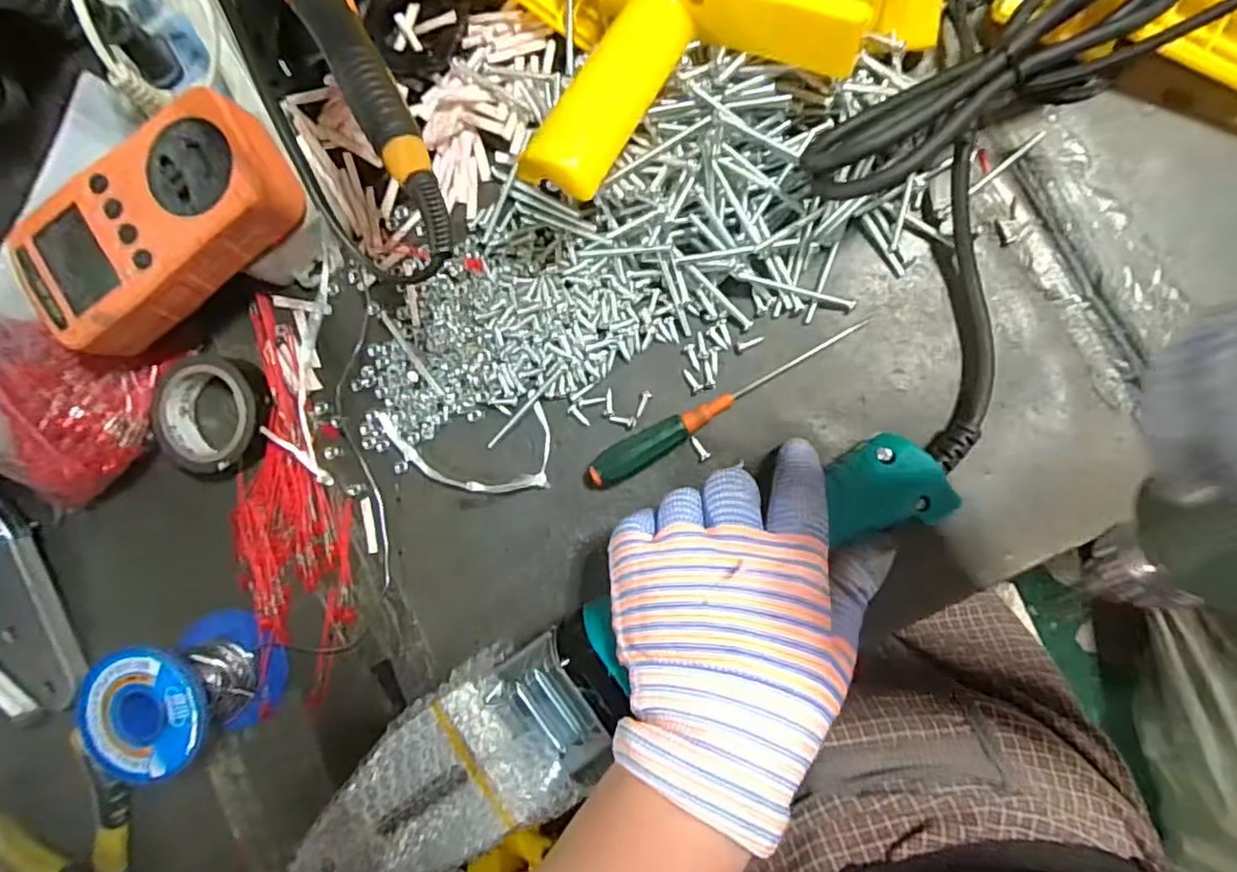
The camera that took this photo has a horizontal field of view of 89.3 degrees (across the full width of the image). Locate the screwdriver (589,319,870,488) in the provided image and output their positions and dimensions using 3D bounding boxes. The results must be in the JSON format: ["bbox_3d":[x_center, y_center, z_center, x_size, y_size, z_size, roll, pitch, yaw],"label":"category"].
[{"bbox_3d":[0.051,-0.015,0.298,0.144,0.016,0.016,-29,89,8],"label":"screwdriver"}]

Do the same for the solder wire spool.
[{"bbox_3d":[-0.213,0.127,0.312,0.058,0.062,0.063,-32,88,8],"label":"solder wire spool"}]

